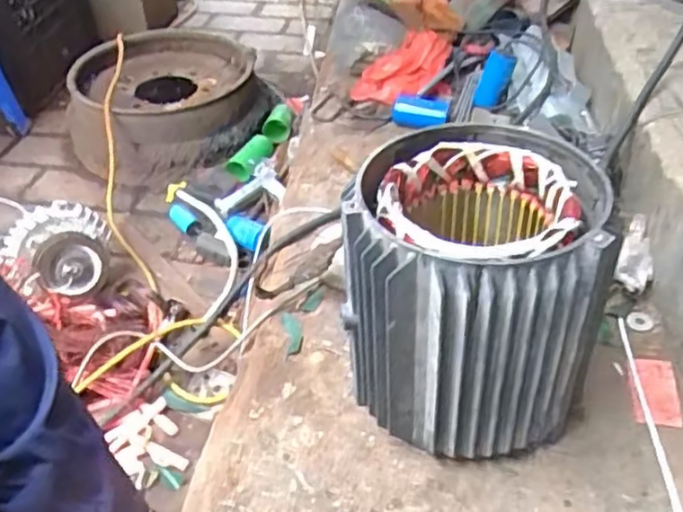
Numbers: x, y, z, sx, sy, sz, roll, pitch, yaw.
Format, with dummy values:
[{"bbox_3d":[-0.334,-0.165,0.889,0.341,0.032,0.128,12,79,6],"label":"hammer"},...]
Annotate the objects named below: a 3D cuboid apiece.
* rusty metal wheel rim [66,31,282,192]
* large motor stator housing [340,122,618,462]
[{"bbox_3d":[-0.398,-0.356,1.512,0.443,0.132,0.506,-23,45,-25],"label":"rusty metal wheel rim"},{"bbox_3d":[0.125,0.040,0.673,0.237,0.262,0.233,12,41,14],"label":"large motor stator housing"}]

